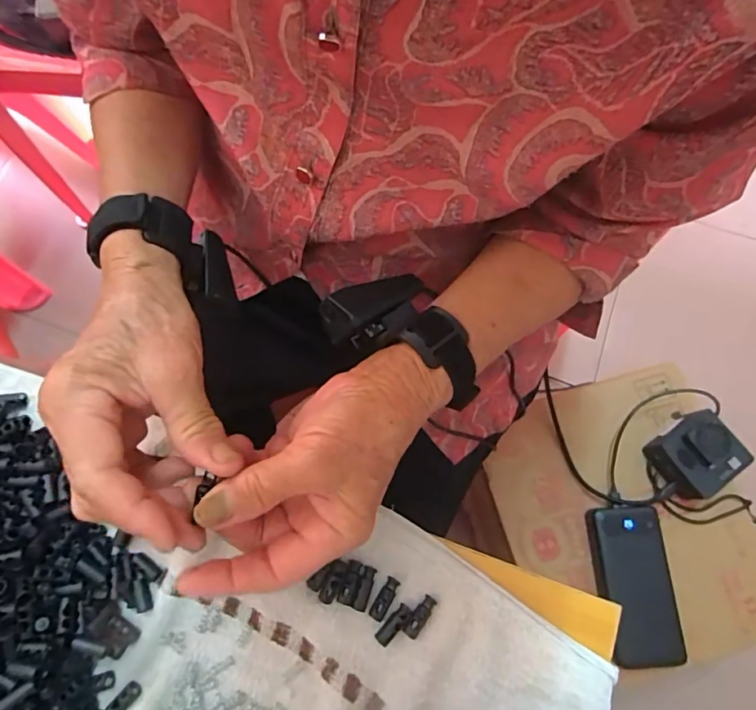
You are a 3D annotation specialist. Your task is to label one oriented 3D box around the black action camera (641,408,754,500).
[{"bbox_3d":[0.360,0.112,0.560,0.080,0.043,0.077,-31,75,-9],"label":"black action camera"}]

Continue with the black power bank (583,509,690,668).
[{"bbox_3d":[0.276,0.246,0.533,0.078,0.025,0.154,-3,73,-1],"label":"black power bank"}]

